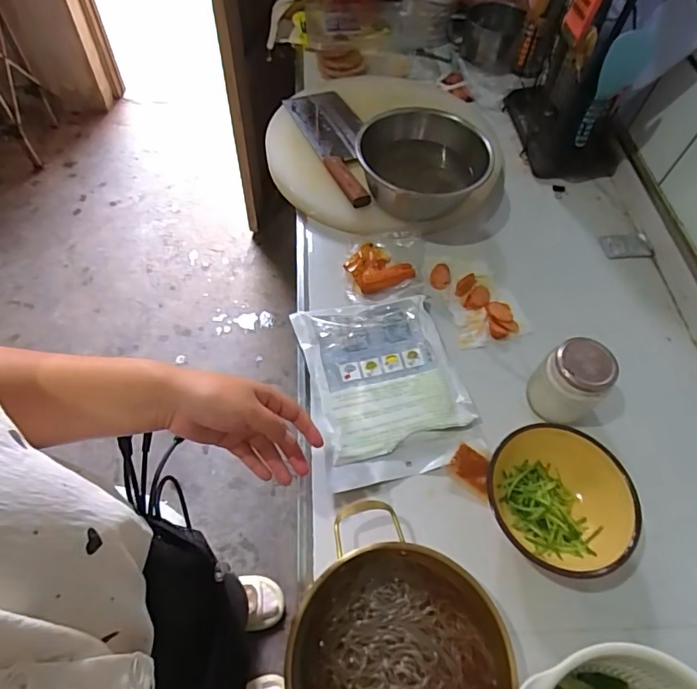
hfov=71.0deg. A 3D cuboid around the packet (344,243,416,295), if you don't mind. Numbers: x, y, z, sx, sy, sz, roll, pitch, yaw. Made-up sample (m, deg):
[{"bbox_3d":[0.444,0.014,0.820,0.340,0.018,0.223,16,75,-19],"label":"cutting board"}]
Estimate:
[{"bbox_3d":[0.047,-0.121,0.799,0.082,0.030,0.102,-36,67,-22],"label":"packet"}]

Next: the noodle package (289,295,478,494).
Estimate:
[{"bbox_3d":[0.048,0.044,0.688,0.207,0.032,0.280,-11,60,-10],"label":"noodle package"}]

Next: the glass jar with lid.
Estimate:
[{"bbox_3d":[0.289,0.051,0.645,0.073,0.113,0.079,2,59,-3],"label":"glass jar with lid"}]

